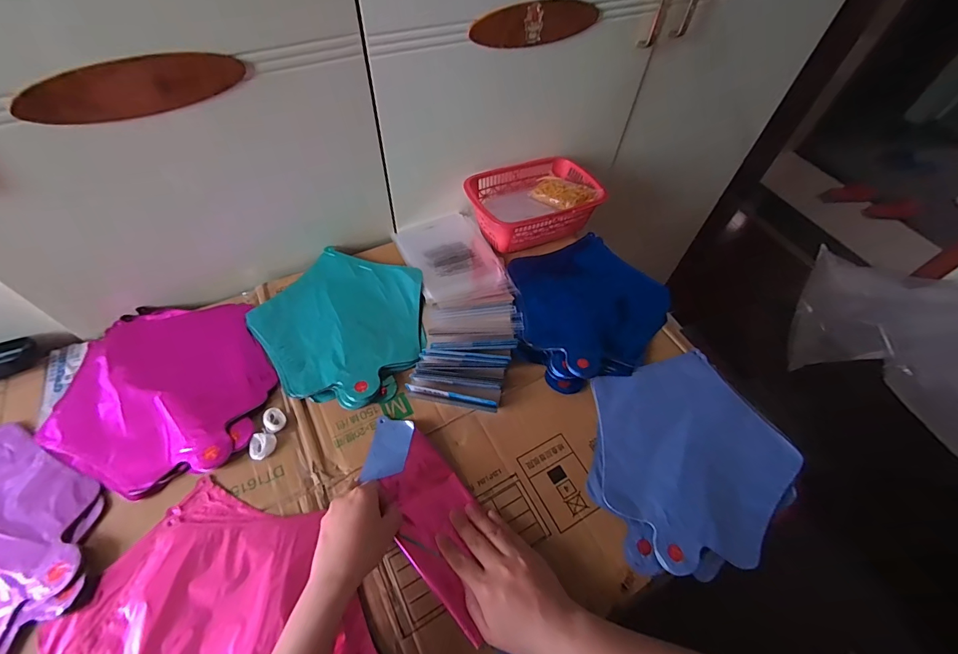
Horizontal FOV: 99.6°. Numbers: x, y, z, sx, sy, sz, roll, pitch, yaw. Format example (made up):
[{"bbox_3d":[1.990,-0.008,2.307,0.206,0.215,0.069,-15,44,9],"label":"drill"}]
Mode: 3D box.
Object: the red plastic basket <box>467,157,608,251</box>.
[{"bbox_3d":[0.087,-0.213,0.682,0.215,0.063,0.149,-19,58,-16],"label":"red plastic basket"}]

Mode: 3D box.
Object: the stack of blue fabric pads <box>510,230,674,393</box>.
[{"bbox_3d":[0.159,-0.034,0.595,0.241,0.016,0.229,-14,56,-12],"label":"stack of blue fabric pads"}]

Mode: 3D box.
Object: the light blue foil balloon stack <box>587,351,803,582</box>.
[{"bbox_3d":[0.248,0.151,0.486,0.241,0.023,0.229,-13,56,-12],"label":"light blue foil balloon stack"}]

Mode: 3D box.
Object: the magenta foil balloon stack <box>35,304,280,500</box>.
[{"bbox_3d":[-0.379,0.070,0.497,0.238,0.011,0.241,4,55,0],"label":"magenta foil balloon stack"}]

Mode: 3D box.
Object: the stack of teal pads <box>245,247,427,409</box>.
[{"bbox_3d":[-0.179,-0.012,0.558,0.230,0.017,0.229,29,58,17],"label":"stack of teal pads"}]

